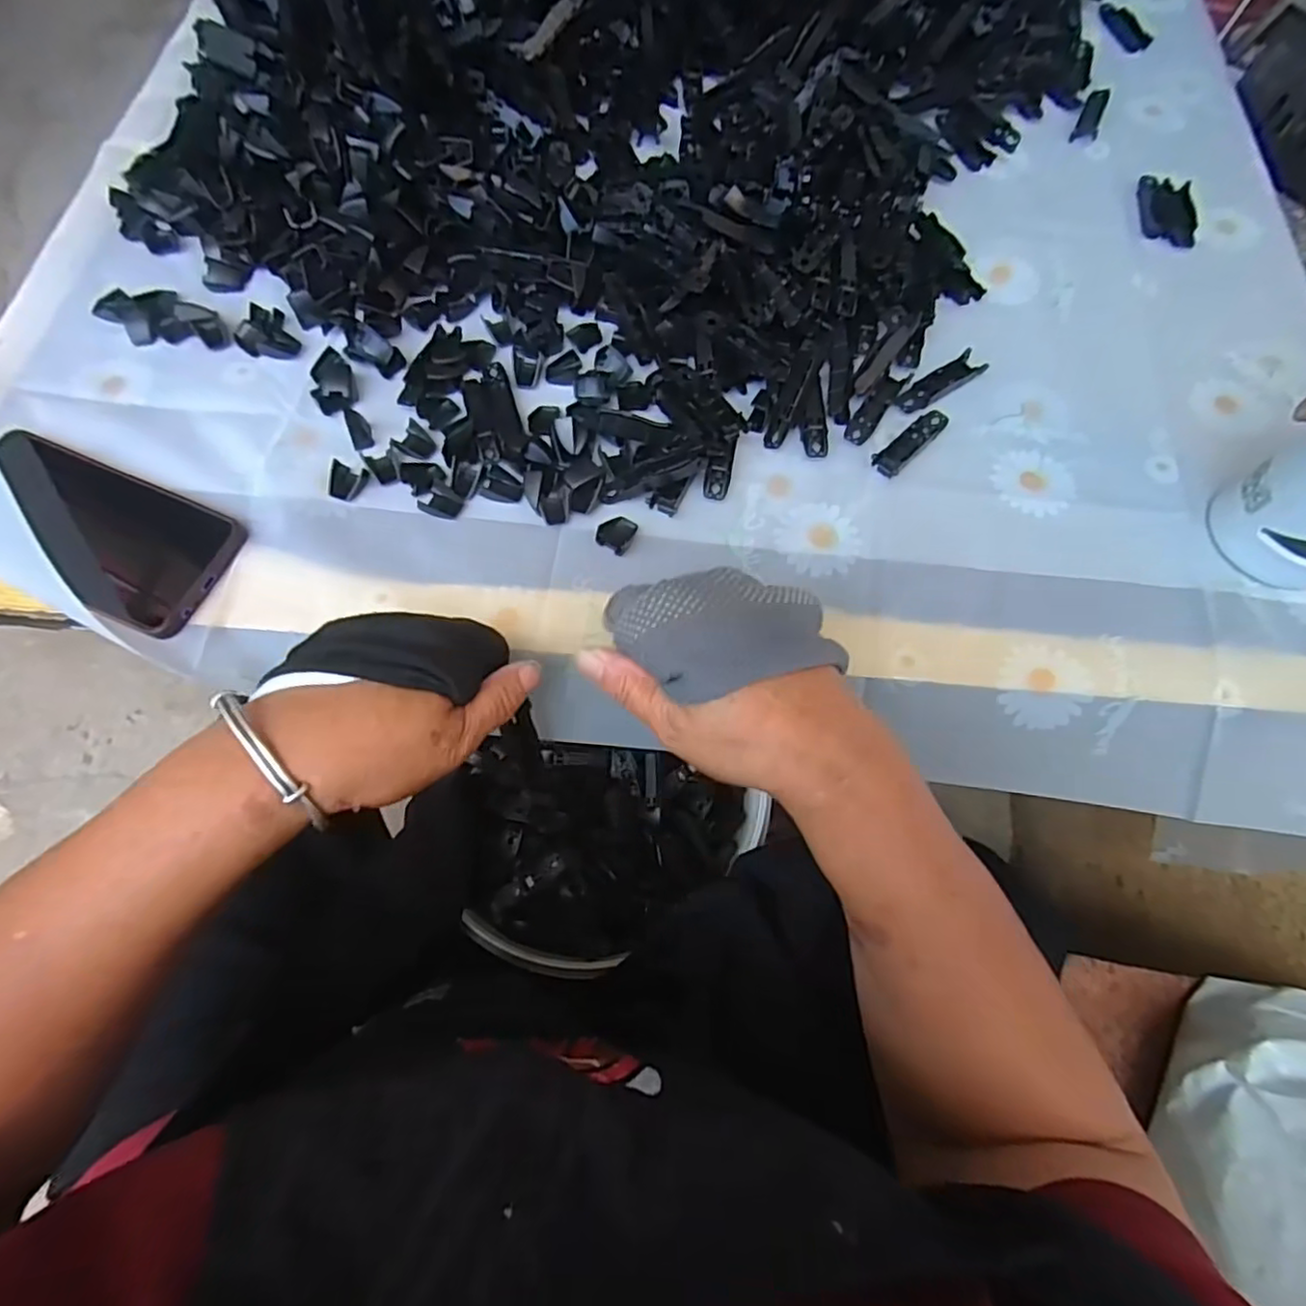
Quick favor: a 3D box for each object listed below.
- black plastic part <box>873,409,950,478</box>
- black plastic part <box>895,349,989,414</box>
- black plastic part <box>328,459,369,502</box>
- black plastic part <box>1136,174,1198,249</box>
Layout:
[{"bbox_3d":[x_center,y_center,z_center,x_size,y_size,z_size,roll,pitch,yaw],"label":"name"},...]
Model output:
[{"bbox_3d":[0.161,-0.131,0.399,0.063,0.007,0.016,-41,75,-14],"label":"black plastic part"},{"bbox_3d":[0.184,-0.173,0.414,0.063,0.005,0.018,-33,73,-12],"label":"black plastic part"},{"bbox_3d":[-0.182,-0.102,0.384,0.021,0.007,0.023,5,69,1],"label":"black plastic part"},{"bbox_3d":[0.381,-0.329,0.481,0.038,0.006,0.072,10,69,3],"label":"black plastic part"}]

